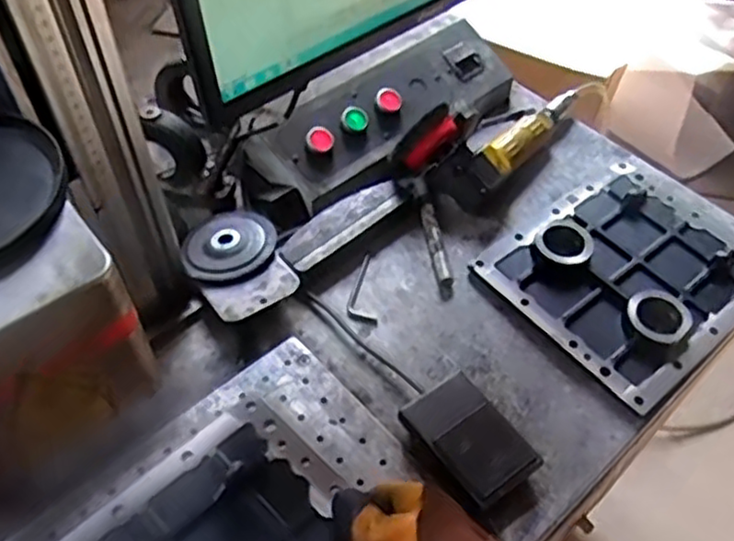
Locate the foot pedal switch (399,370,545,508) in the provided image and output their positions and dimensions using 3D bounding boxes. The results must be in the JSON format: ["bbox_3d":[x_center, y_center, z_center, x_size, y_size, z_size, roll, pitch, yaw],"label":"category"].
[{"bbox_3d":[0.081,0.134,0.560,0.065,0.024,0.106,-30,59,-22],"label":"foot pedal switch"}]

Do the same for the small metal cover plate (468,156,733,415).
[{"bbox_3d":[0.268,-0.009,0.685,0.266,0.022,0.208,-34,60,-24],"label":"small metal cover plate"}]

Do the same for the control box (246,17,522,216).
[{"bbox_3d":[0.030,-0.188,0.776,0.321,0.065,0.139,-36,61,-25],"label":"control box"}]

